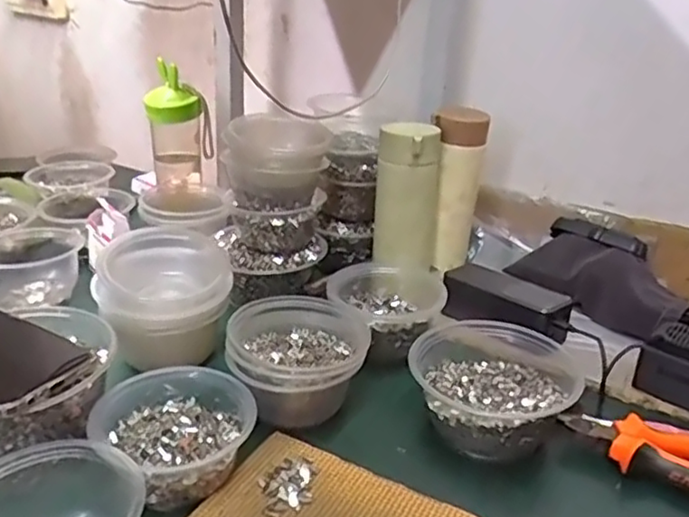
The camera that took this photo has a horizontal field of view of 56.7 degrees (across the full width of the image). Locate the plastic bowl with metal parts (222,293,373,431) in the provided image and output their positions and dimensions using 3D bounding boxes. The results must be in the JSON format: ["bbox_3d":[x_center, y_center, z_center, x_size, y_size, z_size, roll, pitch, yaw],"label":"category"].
[{"bbox_3d":[-0.039,0.089,0.551,0.115,0.070,0.116,3,24,-1],"label":"plastic bowl with metal parts"}]

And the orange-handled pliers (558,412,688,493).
[{"bbox_3d":[0.258,0.153,0.507,0.155,0.027,0.070,14,26,21],"label":"orange-handled pliers"}]

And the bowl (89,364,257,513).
[{"bbox_3d":[-0.127,0.128,0.476,0.114,0.048,0.106,21,29,33],"label":"bowl"}]

